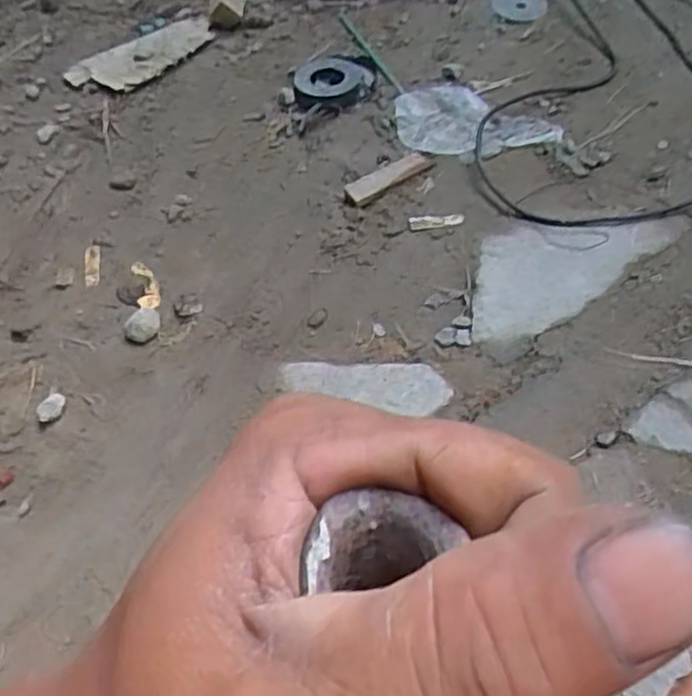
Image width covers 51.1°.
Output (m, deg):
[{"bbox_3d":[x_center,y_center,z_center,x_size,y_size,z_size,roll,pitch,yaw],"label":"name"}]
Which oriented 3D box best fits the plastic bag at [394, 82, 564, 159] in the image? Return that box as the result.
[{"bbox_3d":[0.143,-0.269,0.860,0.186,0.017,0.122,33,60,29],"label":"plastic bag"}]

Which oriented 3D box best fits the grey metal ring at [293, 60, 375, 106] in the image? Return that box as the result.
[{"bbox_3d":[-0.019,-0.339,0.917,0.104,0.014,0.086,-31,54,-19],"label":"grey metal ring"}]

